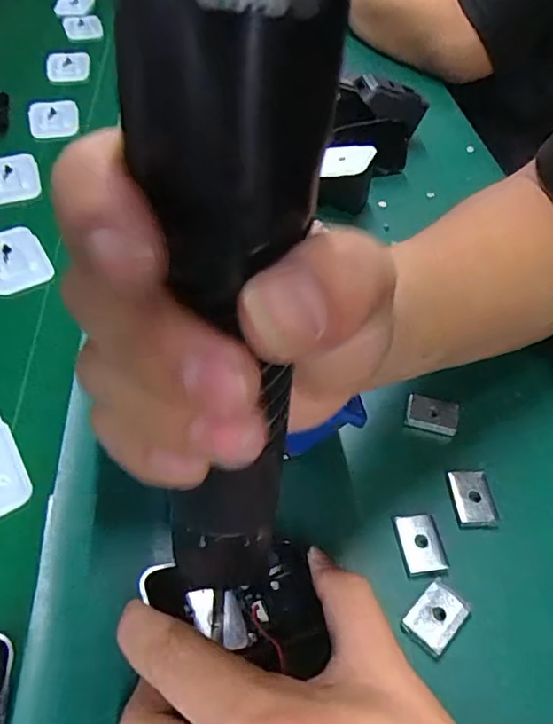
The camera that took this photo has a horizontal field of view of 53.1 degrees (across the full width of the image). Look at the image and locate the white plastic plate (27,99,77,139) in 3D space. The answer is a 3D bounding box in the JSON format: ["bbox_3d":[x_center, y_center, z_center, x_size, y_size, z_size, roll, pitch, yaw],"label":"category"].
[{"bbox_3d":[-0.212,-0.231,0.523,0.046,0.011,0.053,-16,51,-14],"label":"white plastic plate"}]

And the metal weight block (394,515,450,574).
[{"bbox_3d":[0.069,0.086,0.265,0.018,0.004,0.028,-5,49,-8],"label":"metal weight block"}]

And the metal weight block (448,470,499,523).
[{"bbox_3d":[0.100,0.069,0.282,0.019,0.006,0.027,1,49,-3],"label":"metal weight block"}]

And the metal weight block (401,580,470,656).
[{"bbox_3d":[0.069,0.111,0.242,0.019,0.004,0.029,38,57,26],"label":"metal weight block"}]

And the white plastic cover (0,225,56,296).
[{"bbox_3d":[-0.189,-0.075,0.396,0.045,0.004,0.068,-27,56,-25],"label":"white plastic cover"}]

